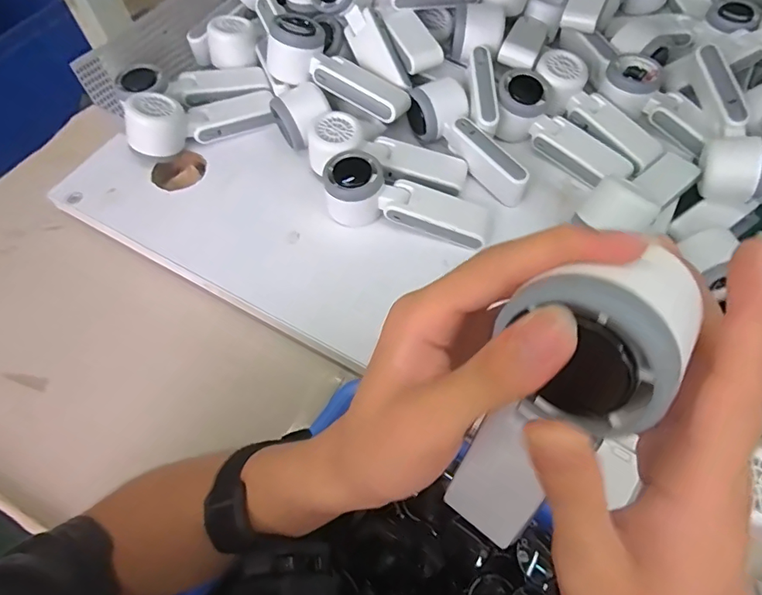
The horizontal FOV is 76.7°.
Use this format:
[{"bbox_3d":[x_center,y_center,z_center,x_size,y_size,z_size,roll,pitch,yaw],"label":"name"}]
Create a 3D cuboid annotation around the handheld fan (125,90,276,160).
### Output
[{"bbox_3d":[-0.204,-0.204,0.544,0.158,0.059,0.057,-18,65,-21],"label":"handheld fan"}]

